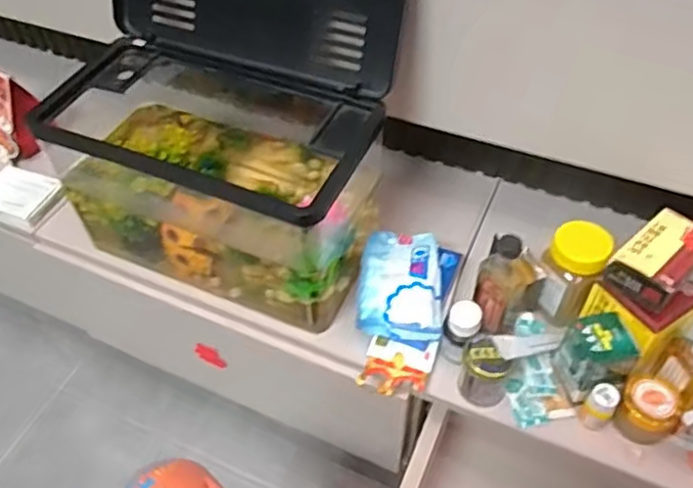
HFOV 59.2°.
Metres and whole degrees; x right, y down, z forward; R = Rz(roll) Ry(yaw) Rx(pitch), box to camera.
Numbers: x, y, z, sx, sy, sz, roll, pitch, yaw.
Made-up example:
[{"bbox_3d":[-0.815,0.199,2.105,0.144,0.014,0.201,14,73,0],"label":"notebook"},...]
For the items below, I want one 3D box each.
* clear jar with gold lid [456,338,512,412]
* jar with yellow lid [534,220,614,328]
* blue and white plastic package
[{"bbox_3d":[0.140,0.134,0.621,0.049,0.071,0.041,18,52,16],"label":"clear jar with gold lid"},{"bbox_3d":[0.237,0.032,0.651,0.056,0.105,0.052,-1,49,1],"label":"jar with yellow lid"},{"bbox_3d":[0.062,0.040,0.683,0.088,0.029,0.138,4,50,5],"label":"blue and white plastic package"}]

